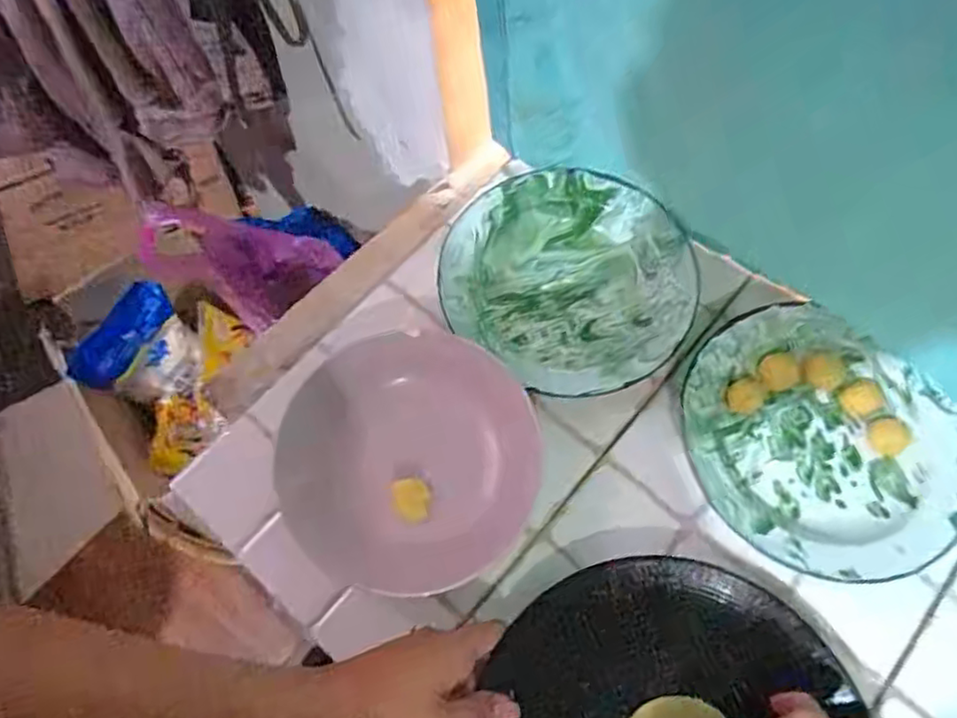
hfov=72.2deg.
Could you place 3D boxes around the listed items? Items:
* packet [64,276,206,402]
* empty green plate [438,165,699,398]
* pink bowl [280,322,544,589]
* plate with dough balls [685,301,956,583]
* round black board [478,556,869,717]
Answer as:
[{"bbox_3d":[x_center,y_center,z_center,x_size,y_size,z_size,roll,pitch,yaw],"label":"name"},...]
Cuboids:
[{"bbox_3d":[-0.464,-0.011,0.920,0.154,0.149,0.045,-49,39,-8],"label":"packet"},{"bbox_3d":[0.084,-0.073,0.571,0.204,0.027,0.207,-1,68,1],"label":"empty green plate"},{"bbox_3d":[-0.054,0.079,0.507,0.197,0.047,0.185,-1,68,1],"label":"pink bowl"},{"bbox_3d":[0.263,0.065,0.511,0.194,0.032,0.206,-1,68,1],"label":"plate with dough balls"},{"bbox_3d":[0.131,0.270,0.433,0.264,0.022,0.253,-1,68,1],"label":"round black board"}]

